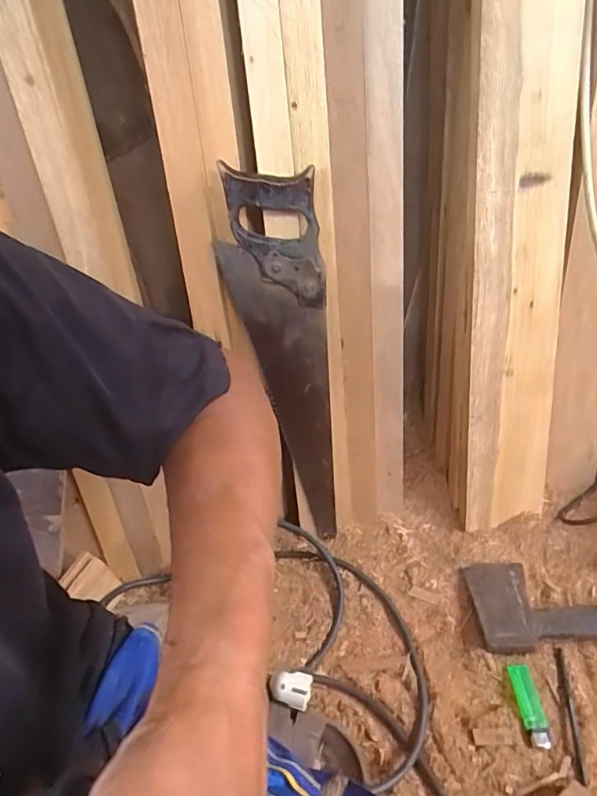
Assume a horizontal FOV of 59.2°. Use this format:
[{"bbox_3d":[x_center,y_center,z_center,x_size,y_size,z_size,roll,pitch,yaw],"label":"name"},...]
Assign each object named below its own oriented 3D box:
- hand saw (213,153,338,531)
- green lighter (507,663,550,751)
[{"bbox_3d":[-0.012,-0.020,0.625,0.103,0.463,0.033,-1,36,11],"label":"hand saw"},{"bbox_3d":[0.259,0.345,0.592,0.024,0.010,0.081,-6,47,1],"label":"green lighter"}]

